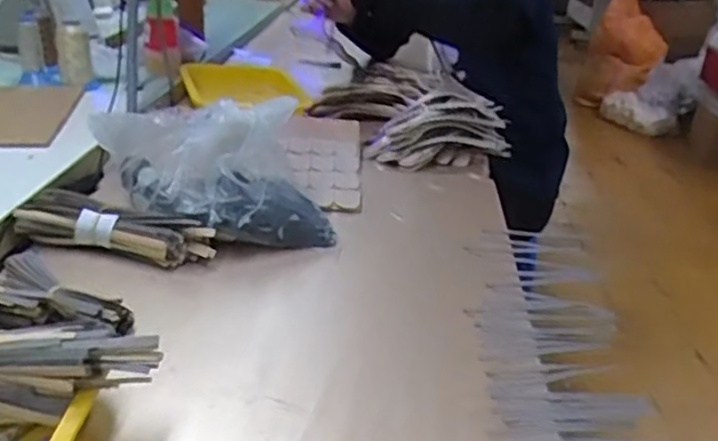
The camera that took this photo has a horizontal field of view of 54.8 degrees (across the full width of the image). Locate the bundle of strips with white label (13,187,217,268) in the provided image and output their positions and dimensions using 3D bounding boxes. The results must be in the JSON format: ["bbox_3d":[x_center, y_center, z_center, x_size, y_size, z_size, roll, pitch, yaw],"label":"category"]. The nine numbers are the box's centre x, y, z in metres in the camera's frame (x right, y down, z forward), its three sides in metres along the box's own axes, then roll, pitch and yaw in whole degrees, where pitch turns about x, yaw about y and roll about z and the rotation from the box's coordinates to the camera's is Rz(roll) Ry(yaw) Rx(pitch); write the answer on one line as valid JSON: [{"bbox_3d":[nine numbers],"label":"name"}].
[{"bbox_3d":[-0.255,0.008,0.738,0.203,0.047,0.051,8,27,4],"label":"bundle of strips with white label"}]

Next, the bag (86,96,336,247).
[{"bbox_3d":[-0.163,-0.055,0.788,0.235,0.133,0.155,-5,29,-21],"label":"bag"}]

